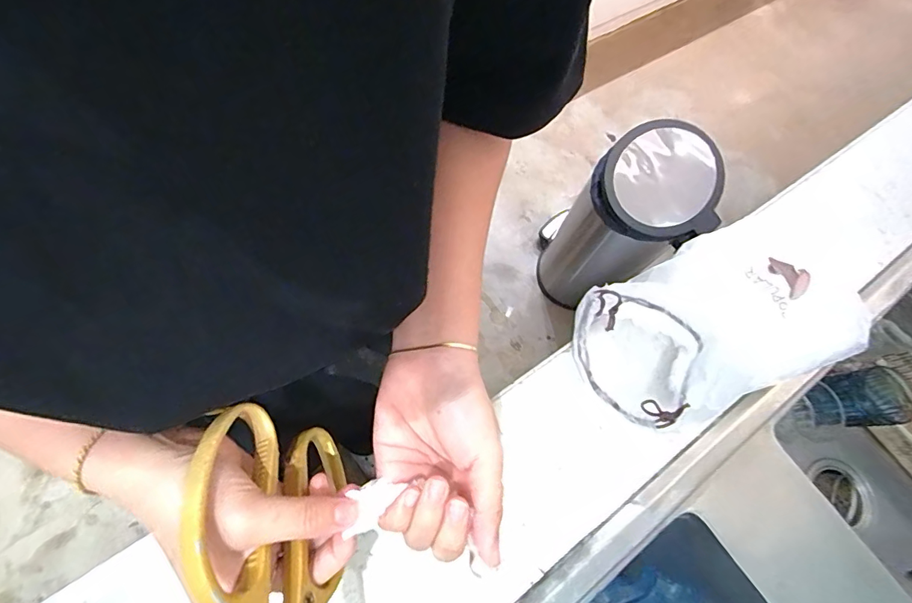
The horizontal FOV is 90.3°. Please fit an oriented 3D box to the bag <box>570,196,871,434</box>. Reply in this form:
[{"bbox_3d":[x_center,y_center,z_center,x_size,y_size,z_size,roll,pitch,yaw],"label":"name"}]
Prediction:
[{"bbox_3d":[0.208,0.015,0.371,0.219,0.084,0.127,-17,71,-14],"label":"bag"}]

